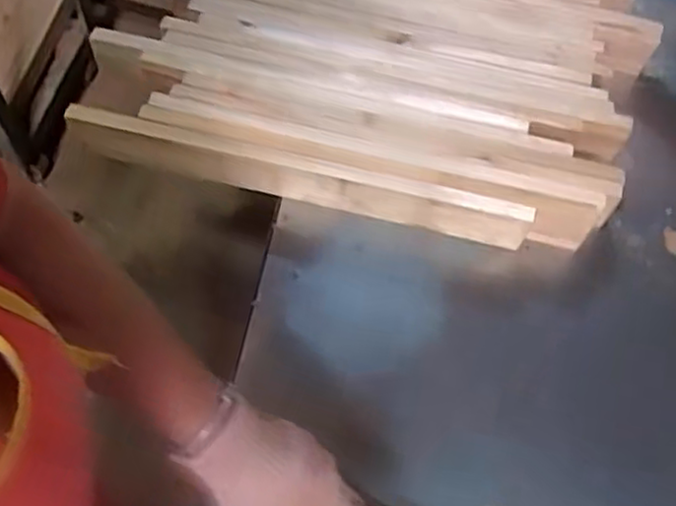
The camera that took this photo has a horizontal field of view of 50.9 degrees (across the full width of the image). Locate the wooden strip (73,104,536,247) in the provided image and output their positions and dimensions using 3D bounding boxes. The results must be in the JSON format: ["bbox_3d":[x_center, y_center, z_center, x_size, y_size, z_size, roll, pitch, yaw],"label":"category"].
[{"bbox_3d":[-0.046,-0.081,0.754,0.487,0.064,0.018,14,60,4],"label":"wooden strip"}]

